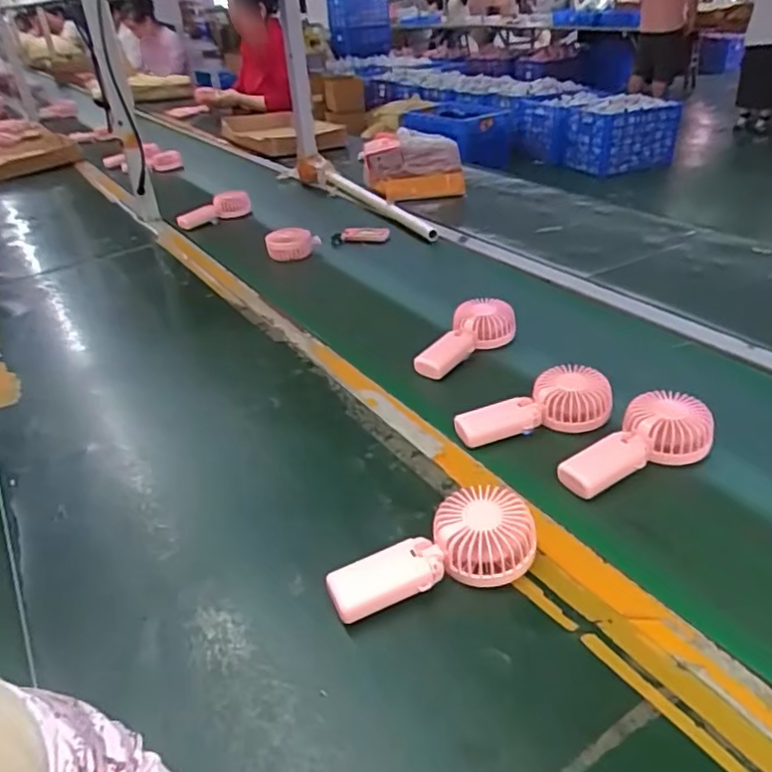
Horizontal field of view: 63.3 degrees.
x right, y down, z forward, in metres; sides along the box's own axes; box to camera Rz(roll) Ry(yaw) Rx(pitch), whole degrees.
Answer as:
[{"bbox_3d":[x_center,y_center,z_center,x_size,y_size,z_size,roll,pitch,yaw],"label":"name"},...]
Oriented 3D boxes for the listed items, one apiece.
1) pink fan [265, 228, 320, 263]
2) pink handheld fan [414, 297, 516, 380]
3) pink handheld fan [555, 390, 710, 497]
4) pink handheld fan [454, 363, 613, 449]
[{"bbox_3d":[-0.180,-0.279,1.224,0.099,0.055,0.072,-4,33,1],"label":"pink fan"},{"bbox_3d":[0.101,-0.061,0.881,0.173,0.055,0.074,-36,44,-20],"label":"pink handheld fan"},{"bbox_3d":[0.257,0.062,0.669,0.178,0.061,0.083,-14,34,-14],"label":"pink handheld fan"},{"bbox_3d":[0.168,0.024,0.717,0.173,0.044,0.075,-14,34,-13],"label":"pink handheld fan"}]

